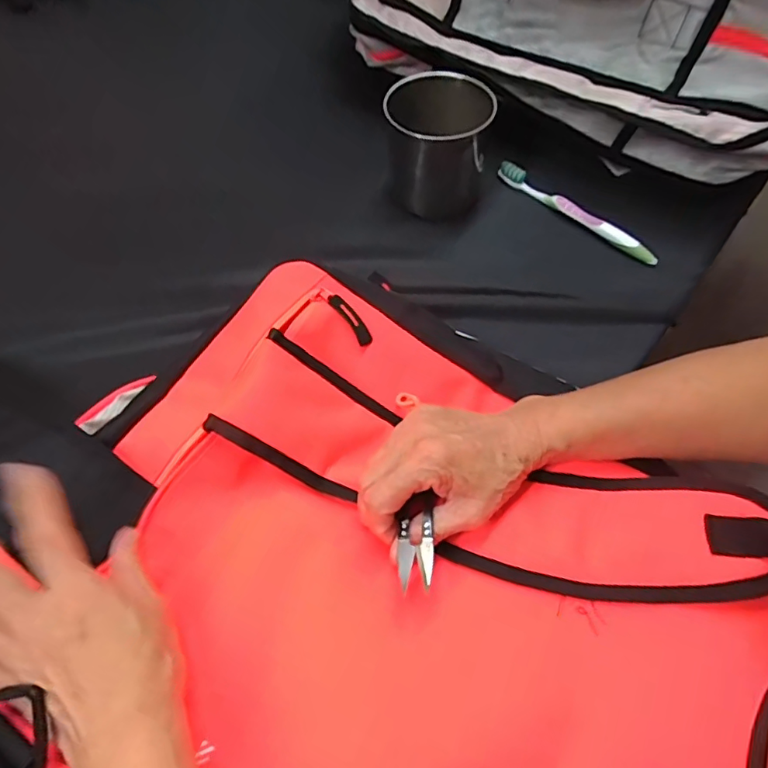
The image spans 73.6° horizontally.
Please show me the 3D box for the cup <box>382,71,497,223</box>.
[{"bbox_3d":[0.053,-0.235,0.518,0.097,0.100,0.099,0,59,0],"label":"cup"}]

